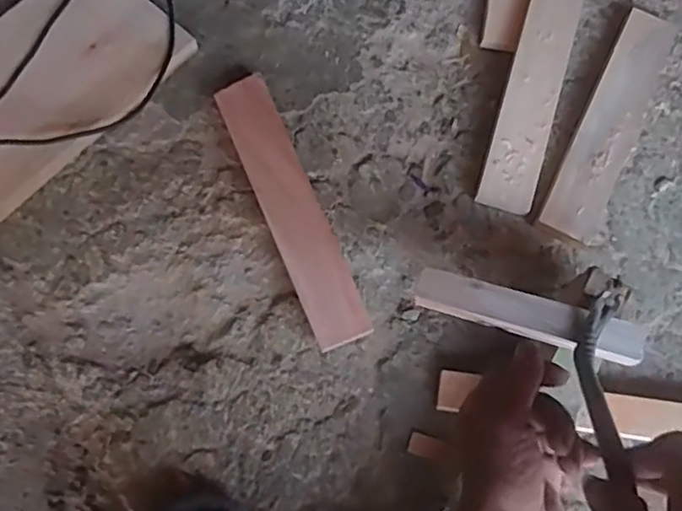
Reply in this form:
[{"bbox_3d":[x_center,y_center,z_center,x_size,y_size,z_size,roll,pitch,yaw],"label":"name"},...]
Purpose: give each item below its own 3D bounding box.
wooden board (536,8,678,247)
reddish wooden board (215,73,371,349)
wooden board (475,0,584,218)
[{"bbox_3d":[0.338,-0.168,0.814,0.076,0.032,0.326,23,75,7],"label":"wooden board"},{"bbox_3d":[-0.059,-0.055,0.777,0.067,0.033,0.346,-22,74,-6],"label":"reddish wooden board"},{"bbox_3d":[0.241,-0.214,0.800,0.064,0.025,0.344,16,74,5],"label":"wooden board"}]

